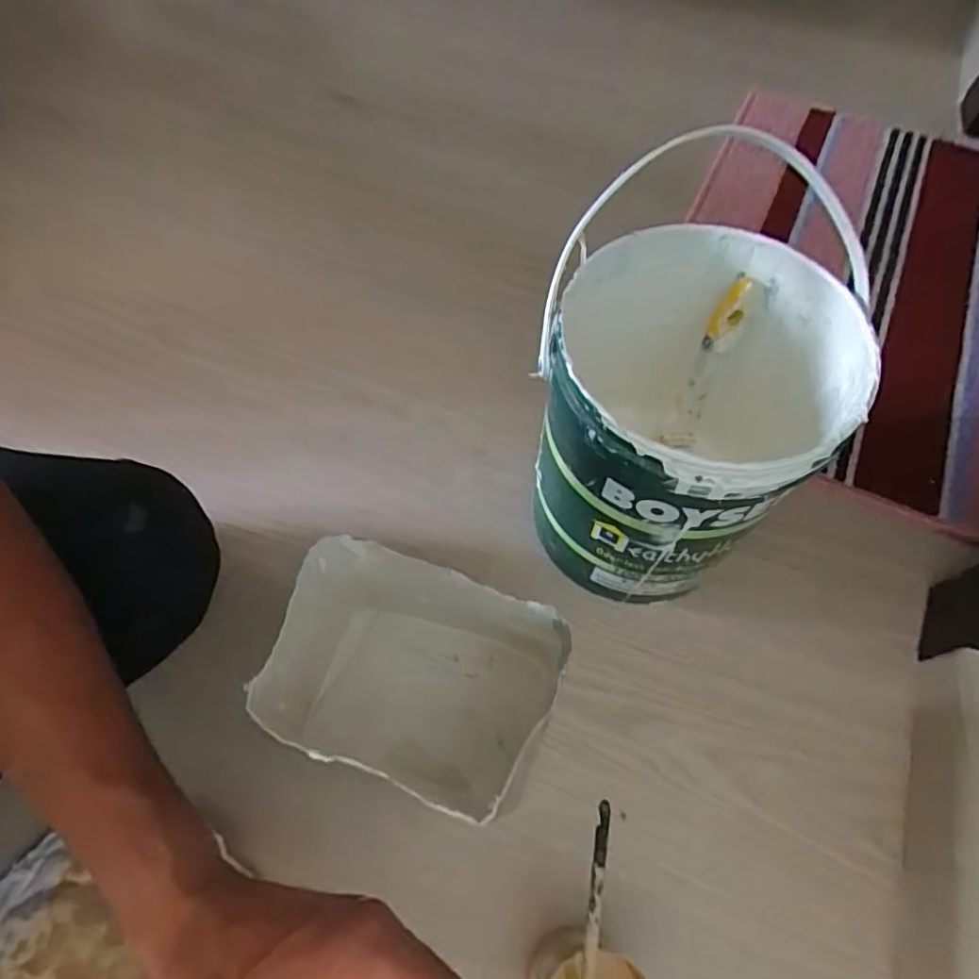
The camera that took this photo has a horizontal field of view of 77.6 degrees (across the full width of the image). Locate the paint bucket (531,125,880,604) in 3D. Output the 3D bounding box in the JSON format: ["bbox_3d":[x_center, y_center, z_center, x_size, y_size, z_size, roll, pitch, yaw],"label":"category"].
[{"bbox_3d":[0.116,-0.038,0.407,0.163,0.240,0.166,1,62,-1],"label":"paint bucket"}]

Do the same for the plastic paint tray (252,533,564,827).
[{"bbox_3d":[-0.042,0.122,0.383,0.157,0.130,0.121,16,62,7],"label":"plastic paint tray"}]

